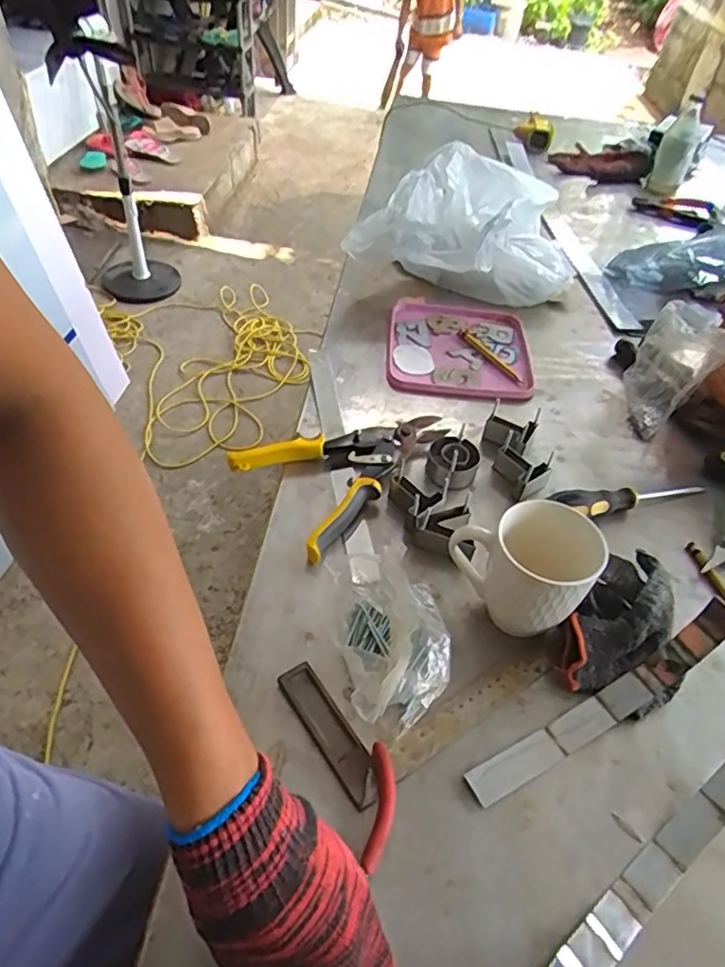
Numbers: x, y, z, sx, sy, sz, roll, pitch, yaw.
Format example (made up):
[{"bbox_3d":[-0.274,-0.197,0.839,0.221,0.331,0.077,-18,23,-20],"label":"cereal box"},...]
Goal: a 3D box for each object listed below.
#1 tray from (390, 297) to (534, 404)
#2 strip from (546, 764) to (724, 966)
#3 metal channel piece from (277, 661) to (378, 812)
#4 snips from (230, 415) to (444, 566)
[{"bbox_3d":[0.129,-0.187,0.829,0.188,0.015,0.226,5,47,-2],"label":"tray"},{"bbox_3d":[0.209,0.243,0.404,0.243,0.047,0.027,-27,56,-28],"label":"strip"},{"bbox_3d":[-0.024,0.185,0.459,0.027,0.006,0.112,-25,54,-26],"label":"metal channel piece"},{"bbox_3d":[-0.031,-0.030,0.649,0.144,0.026,0.225,32,52,22],"label":"snips"}]

